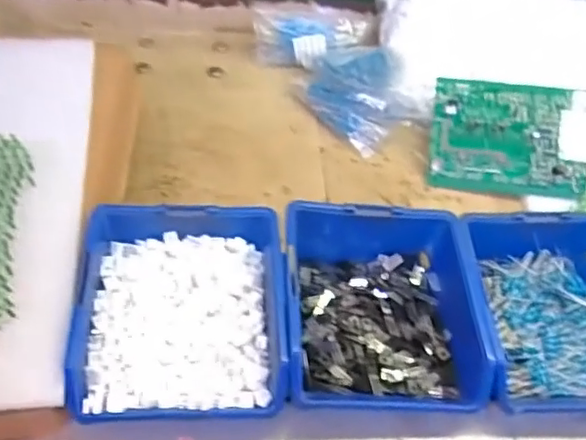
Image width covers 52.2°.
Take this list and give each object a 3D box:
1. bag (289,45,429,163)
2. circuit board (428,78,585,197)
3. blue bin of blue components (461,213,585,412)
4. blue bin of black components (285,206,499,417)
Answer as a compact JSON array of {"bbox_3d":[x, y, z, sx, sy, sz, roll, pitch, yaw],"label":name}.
[{"bbox_3d":[0.059,-0.118,0.546,0.113,0.056,0.082,37,53,26],"label":"bag"},{"bbox_3d":[0.184,-0.071,0.512,0.126,0.006,0.095,5,88,5],"label":"circuit board"},{"bbox_3d":[0.172,0.060,0.392,0.119,0.054,0.128,3,54,-6],"label":"blue bin of blue components"},{"bbox_3d":[0.052,0.058,0.389,0.119,0.064,0.138,2,54,-7],"label":"blue bin of black components"}]

